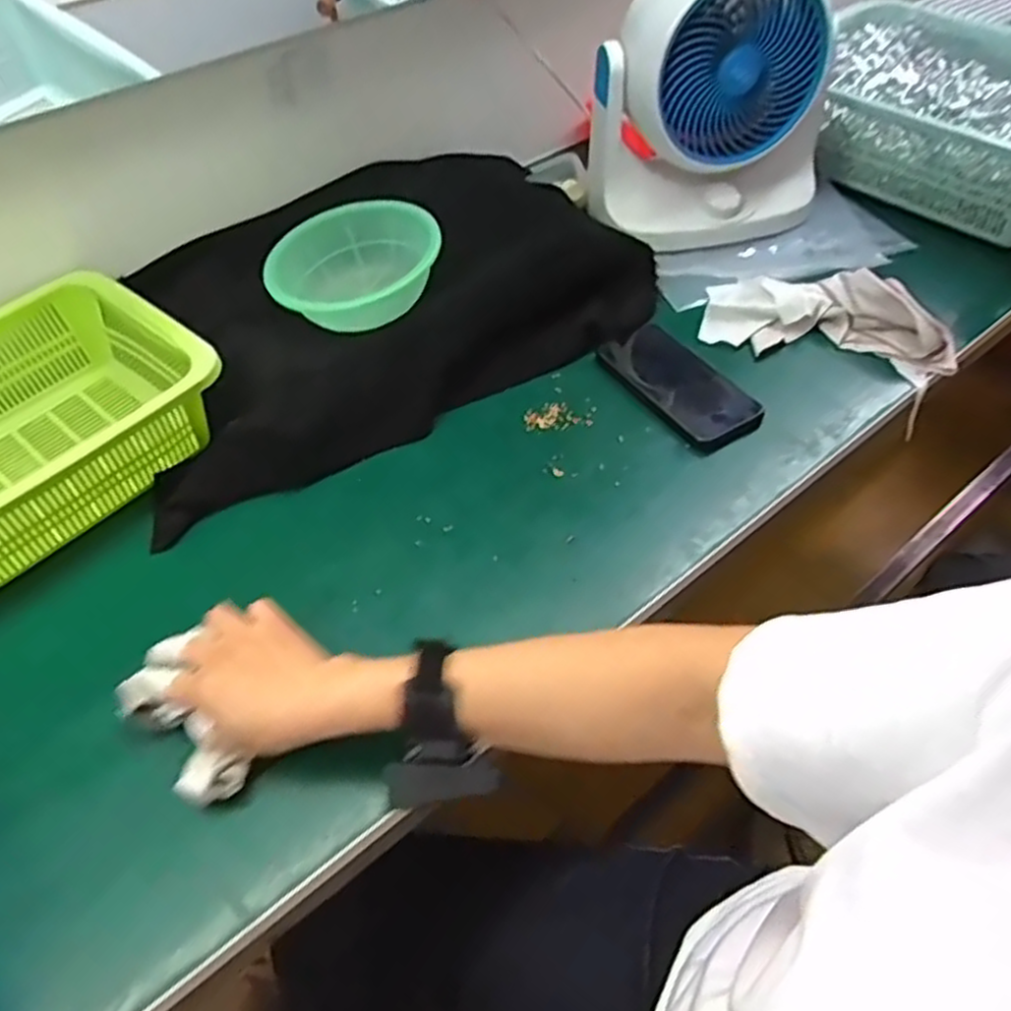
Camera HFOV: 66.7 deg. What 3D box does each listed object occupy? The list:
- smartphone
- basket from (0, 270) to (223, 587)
[{"bbox_3d":[0.160,-0.110,0.707,0.075,0.019,0.157,-26,53,-19],"label":"smartphone"},{"bbox_3d":[-0.419,-0.055,0.637,0.221,0.104,0.308,33,58,27],"label":"basket"}]

